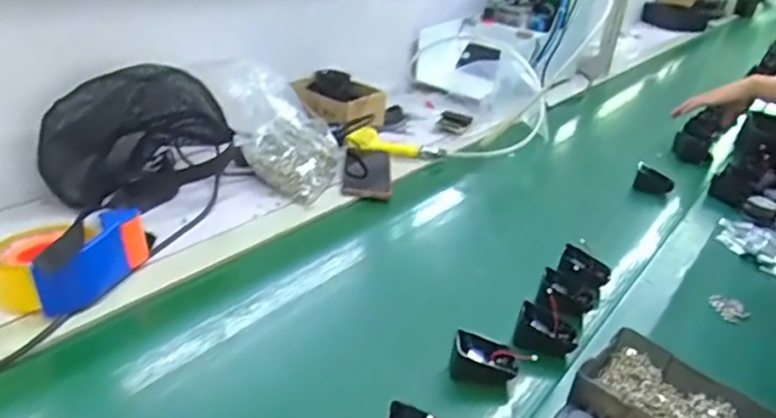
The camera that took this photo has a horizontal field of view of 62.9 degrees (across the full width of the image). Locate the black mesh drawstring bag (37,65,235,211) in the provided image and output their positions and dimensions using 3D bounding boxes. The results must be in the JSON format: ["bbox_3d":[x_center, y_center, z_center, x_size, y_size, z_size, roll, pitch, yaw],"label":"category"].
[{"bbox_3d":[-0.366,-0.117,0.903,0.237,0.173,0.141,-9,31,-29],"label":"black mesh drawstring bag"}]

